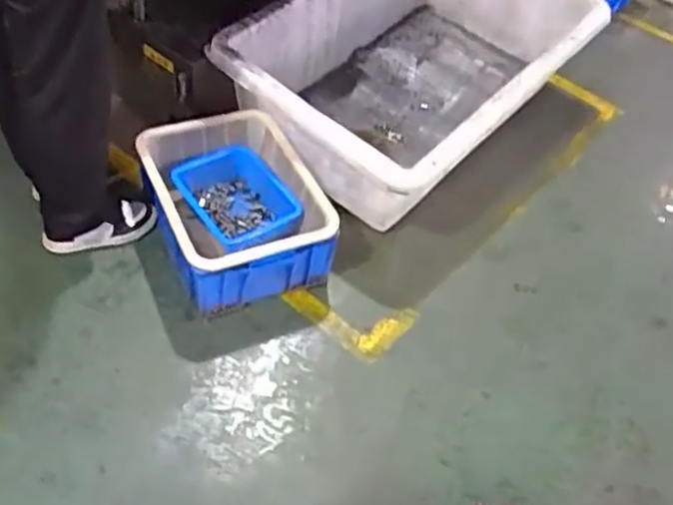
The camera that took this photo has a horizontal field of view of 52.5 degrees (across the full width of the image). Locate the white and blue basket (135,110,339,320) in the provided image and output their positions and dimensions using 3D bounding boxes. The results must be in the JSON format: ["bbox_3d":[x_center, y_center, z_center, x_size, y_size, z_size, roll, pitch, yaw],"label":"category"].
[{"bbox_3d":[-0.257,-0.105,1.723,0.389,0.236,0.479,-15,52,-20],"label":"white and blue basket"}]

